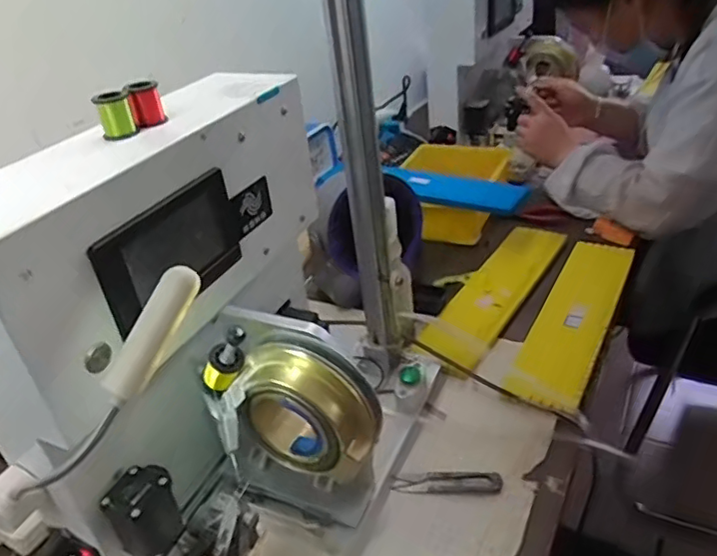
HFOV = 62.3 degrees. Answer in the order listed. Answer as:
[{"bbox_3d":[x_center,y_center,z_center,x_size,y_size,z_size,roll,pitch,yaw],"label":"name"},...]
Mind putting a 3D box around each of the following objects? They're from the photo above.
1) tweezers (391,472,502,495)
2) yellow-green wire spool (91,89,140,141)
[{"bbox_3d":[0.084,0.194,0.565,0.101,0.006,0.020,-2,35,8],"label":"tweezers"},{"bbox_3d":[-0.186,-0.125,0.453,0.025,0.035,0.022,-15,34,-12],"label":"yellow-green wire spool"}]

